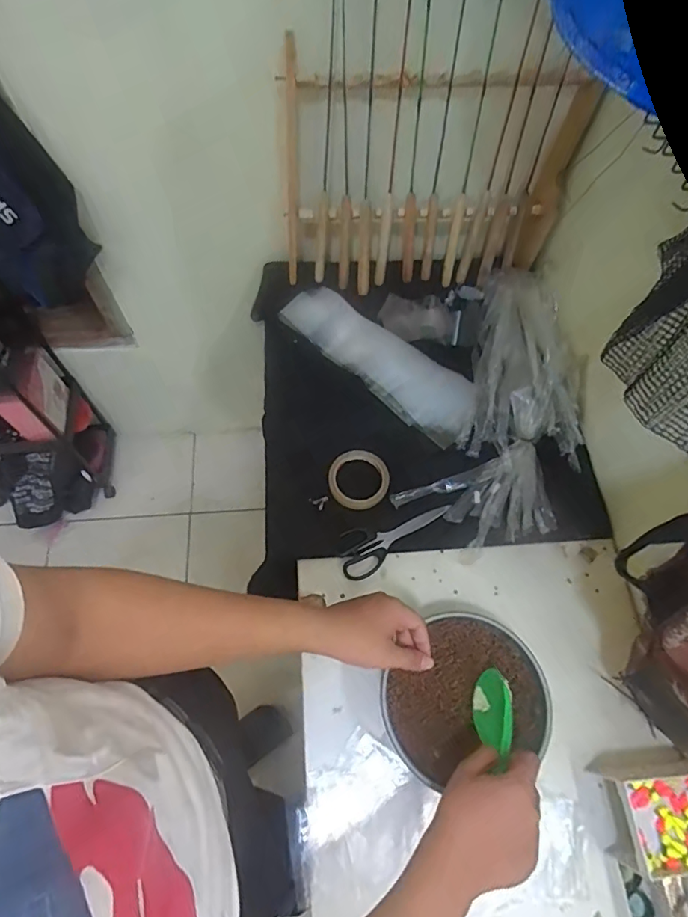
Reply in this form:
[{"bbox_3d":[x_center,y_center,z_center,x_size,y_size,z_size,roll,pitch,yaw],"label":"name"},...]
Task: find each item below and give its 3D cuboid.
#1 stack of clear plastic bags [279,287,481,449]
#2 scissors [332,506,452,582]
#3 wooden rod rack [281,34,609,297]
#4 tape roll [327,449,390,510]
[{"bbox_3d":[0.062,-0.171,0.871,0.386,0.026,0.118,36,83,8],"label":"stack of clear plastic bags"},{"bbox_3d":[0.077,0.117,0.766,0.188,0.012,0.072,-25,68,-14],"label":"scissors"},{"bbox_3d":[0.137,-0.458,0.859,0.474,0.346,0.145,5,64,0],"label":"wooden rod rack"},{"bbox_3d":[0.024,0.034,0.798,0.097,0.014,0.096,1,64,-2],"label":"tape roll"}]

